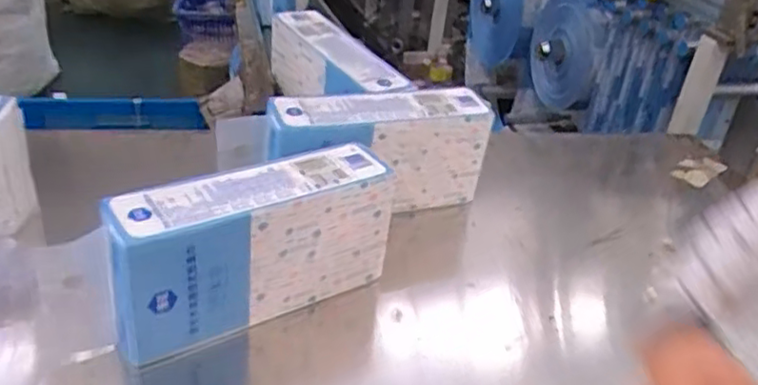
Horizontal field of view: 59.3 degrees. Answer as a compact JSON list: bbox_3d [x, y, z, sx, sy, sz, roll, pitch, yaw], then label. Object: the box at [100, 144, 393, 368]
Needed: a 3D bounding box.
[{"bbox_3d":[-0.139,0.055,0.749,0.321,0.158,0.085,-18,40,-33],"label":"box"}]

